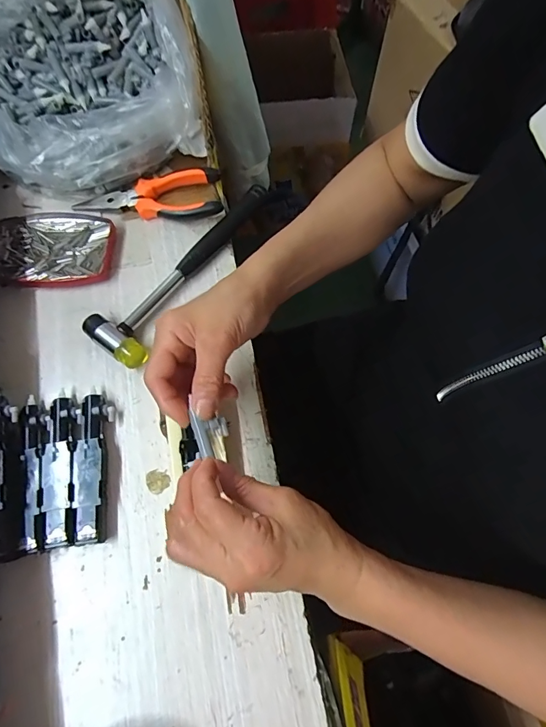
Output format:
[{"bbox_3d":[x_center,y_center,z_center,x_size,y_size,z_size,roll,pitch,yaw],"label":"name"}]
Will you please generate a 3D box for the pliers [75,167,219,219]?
[{"bbox_3d":[-0.132,-0.179,0.435,0.155,0.029,0.049,1,69,1],"label":"pliers"}]

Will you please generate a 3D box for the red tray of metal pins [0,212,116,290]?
[{"bbox_3d":[-0.225,-0.116,0.422,0.120,0.012,0.088,-7,69,-2],"label":"red tray of metal pins"}]

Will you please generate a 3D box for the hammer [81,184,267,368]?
[{"bbox_3d":[-0.085,-0.099,0.410,0.060,0.021,0.229,34,73,13],"label":"hammer"}]

